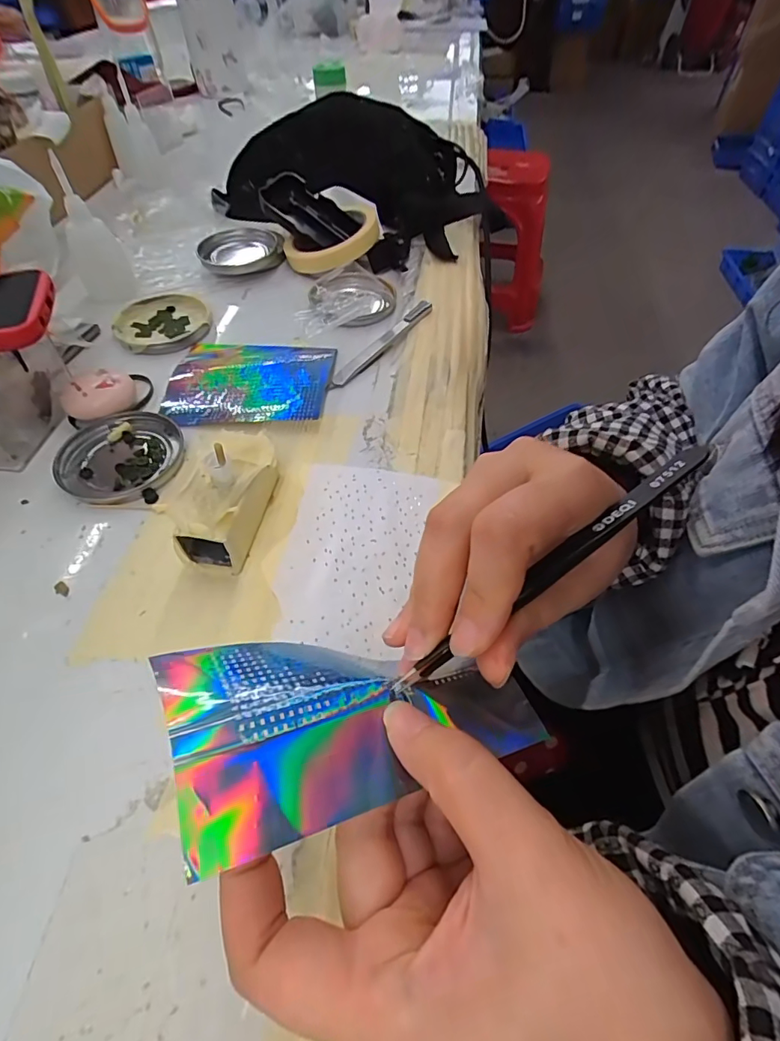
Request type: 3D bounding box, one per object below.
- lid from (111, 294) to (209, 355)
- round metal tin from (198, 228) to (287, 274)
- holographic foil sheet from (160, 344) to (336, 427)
[{"bbox_3d":[-0.199,-0.174,0.424,0.076,0.014,0.080,0,53,0],"label":"lid"},{"bbox_3d":[-0.152,-0.276,0.492,0.084,0.018,0.074,-18,55,-14],"label":"round metal tin"},{"bbox_3d":[-0.110,-0.109,0.372,0.125,0.009,0.100,1,49,4],"label":"holographic foil sheet"}]

